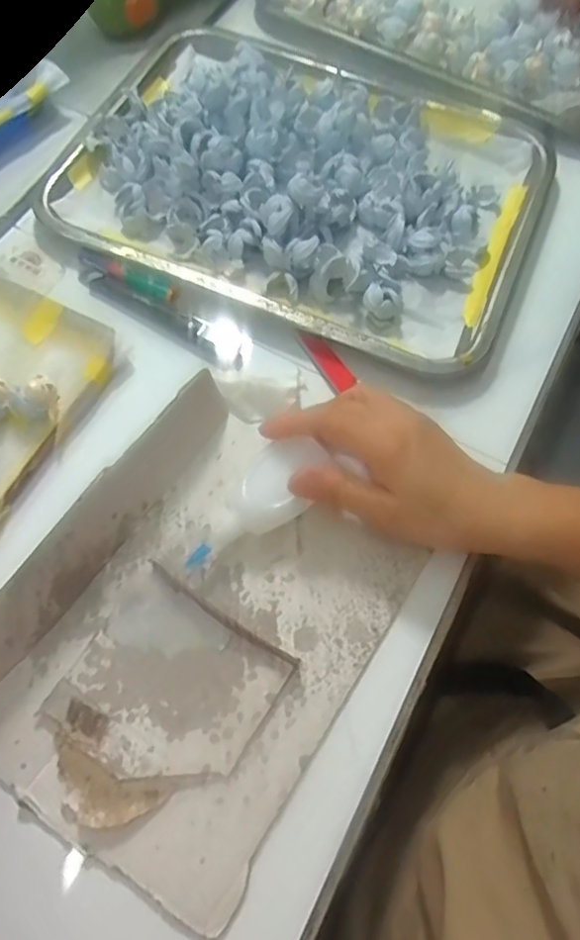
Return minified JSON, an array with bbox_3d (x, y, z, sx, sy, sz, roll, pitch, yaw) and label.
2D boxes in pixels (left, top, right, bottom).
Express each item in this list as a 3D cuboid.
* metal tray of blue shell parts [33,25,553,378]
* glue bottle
[{"bbox_3d":[0.016,-0.228,0.457,0.335,0.036,0.261,24,68,8],"label":"metal tray of blue shell parts"},{"bbox_3d":[-0.019,0.020,0.353,0.046,0.034,0.094,37,70,13],"label":"glue bottle"}]

